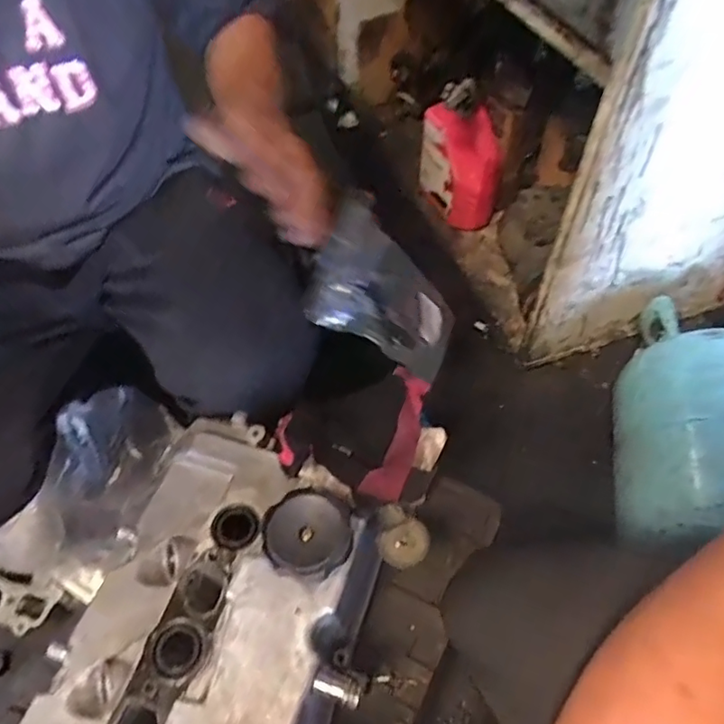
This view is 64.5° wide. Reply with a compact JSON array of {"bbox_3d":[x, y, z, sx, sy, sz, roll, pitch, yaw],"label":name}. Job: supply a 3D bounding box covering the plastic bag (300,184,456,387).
[{"bbox_3d":[0.037,-0.067,0.661,0.033,0.228,0.156,-16,45,38],"label":"plastic bag"}]

